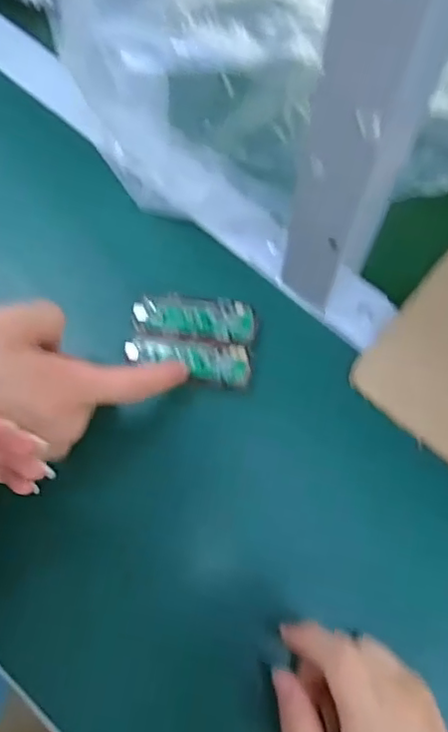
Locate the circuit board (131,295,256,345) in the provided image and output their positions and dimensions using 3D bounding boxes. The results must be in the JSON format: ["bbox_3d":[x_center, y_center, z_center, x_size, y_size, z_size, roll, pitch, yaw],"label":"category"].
[{"bbox_3d":[-0.020,-0.034,0.418,0.083,0.007,0.032,8,70,3],"label":"circuit board"}]

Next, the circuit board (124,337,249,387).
[{"bbox_3d":[-0.024,-0.004,0.408,0.084,0.010,0.025,7,70,3],"label":"circuit board"}]

